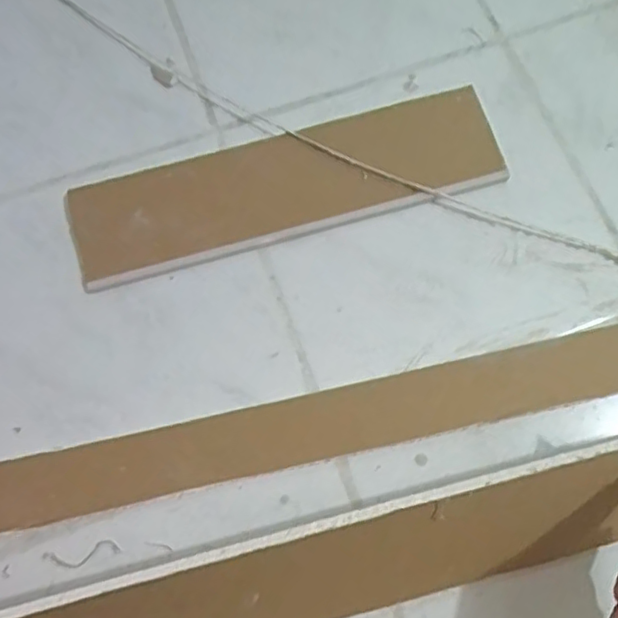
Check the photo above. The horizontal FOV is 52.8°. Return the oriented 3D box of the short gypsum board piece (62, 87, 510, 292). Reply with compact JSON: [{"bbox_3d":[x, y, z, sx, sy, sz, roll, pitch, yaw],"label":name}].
[{"bbox_3d":[-0.020,-0.115,0.567,0.389,0.017,0.101,-16,73,-3],"label":"short gypsum board piece"}]

